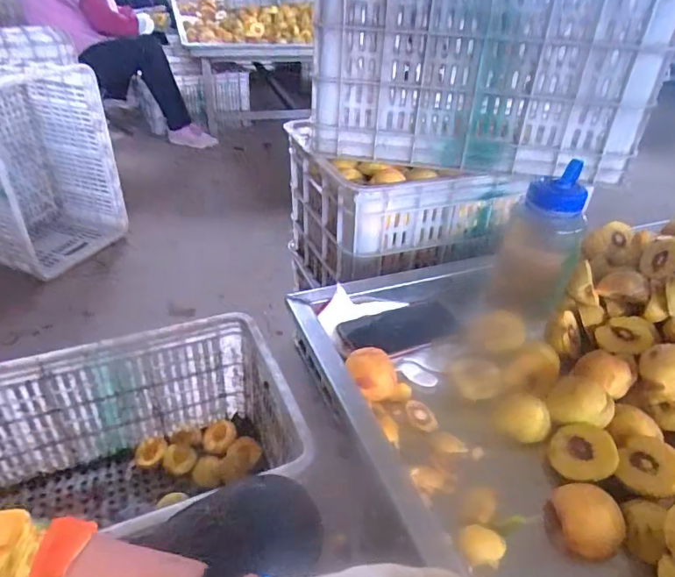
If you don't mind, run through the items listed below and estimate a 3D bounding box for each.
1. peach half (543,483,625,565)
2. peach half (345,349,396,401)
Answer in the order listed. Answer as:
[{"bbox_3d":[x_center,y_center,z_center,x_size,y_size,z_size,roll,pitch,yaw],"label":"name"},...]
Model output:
[{"bbox_3d":[0.217,0.201,0.429,0.061,0.039,0.061,2,35,-2],"label":"peach half"},{"bbox_3d":[0.036,0.096,0.539,0.058,0.037,0.057,8,36,6],"label":"peach half"}]

